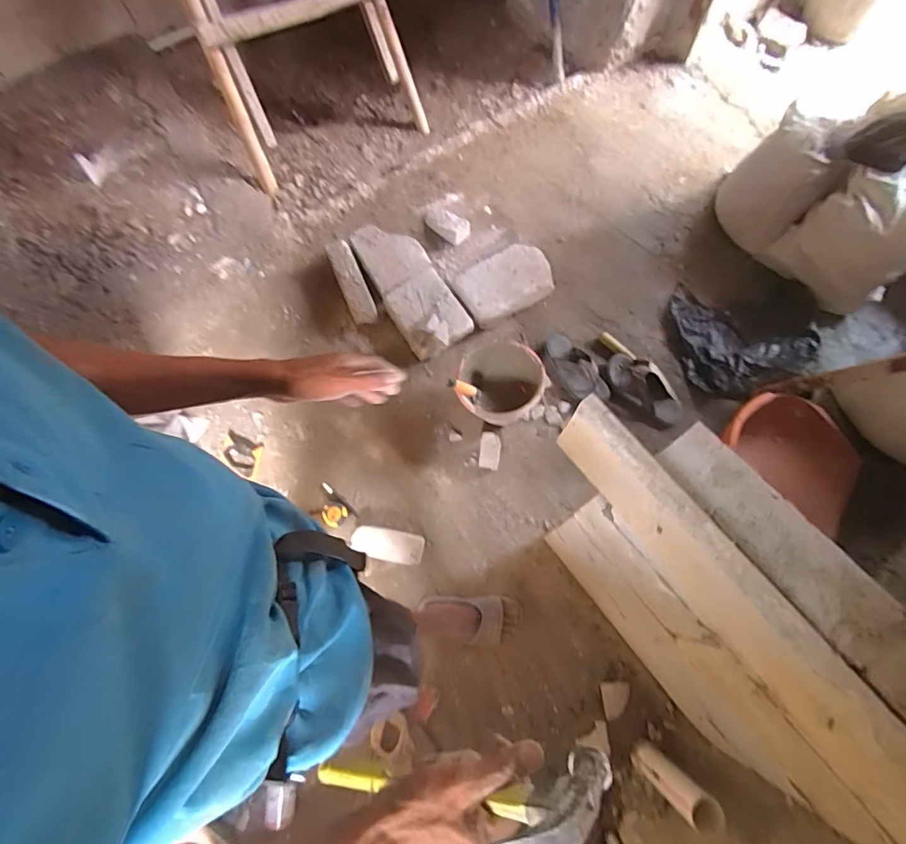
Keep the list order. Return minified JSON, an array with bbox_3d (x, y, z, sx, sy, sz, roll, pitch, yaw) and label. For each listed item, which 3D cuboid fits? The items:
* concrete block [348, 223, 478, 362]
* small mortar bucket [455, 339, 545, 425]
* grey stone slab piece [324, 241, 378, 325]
[{"bbox_3d":[-0.148,-0.457,1.577,0.211,0.100,0.533,-26,71,-8],"label":"concrete block"},{"bbox_3d":[0.133,-0.092,1.369,0.233,0.187,0.211,10,71,5],"label":"small mortar bucket"},{"bbox_3d":[-0.343,-0.470,1.587,0.080,0.096,0.311,-24,71,-7],"label":"grey stone slab piece"}]

